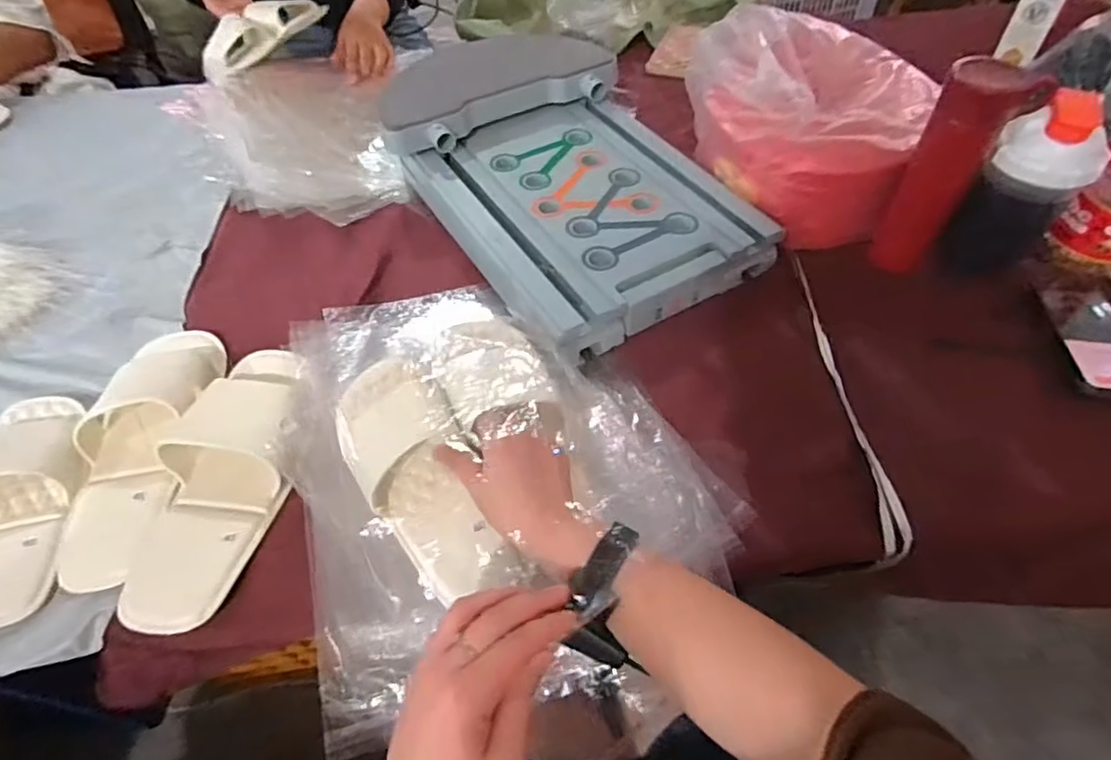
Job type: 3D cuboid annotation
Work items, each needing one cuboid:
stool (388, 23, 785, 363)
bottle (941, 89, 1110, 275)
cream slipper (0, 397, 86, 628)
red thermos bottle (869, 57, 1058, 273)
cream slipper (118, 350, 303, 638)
[{"bbox_3d":[0.009,-0.264,0.754,0.322,0.109,0.483,-28,57,-17],"label":"stool"},{"bbox_3d":[0.474,-0.192,0.608,0.086,0.180,0.075,36,63,26],"label":"bottle"},{"bbox_3d":[-0.508,0.106,0.566,0.095,0.052,0.234,-11,54,-5],"label":"cream slipper"},{"bbox_3d":[0.403,-0.209,0.620,0.079,0.208,0.060,31,61,23],"label":"red thermos bottle"},{"bbox_3d":[-0.307,0.087,0.559,0.119,0.046,0.269,-1,54,3],"label":"cream slipper"}]

